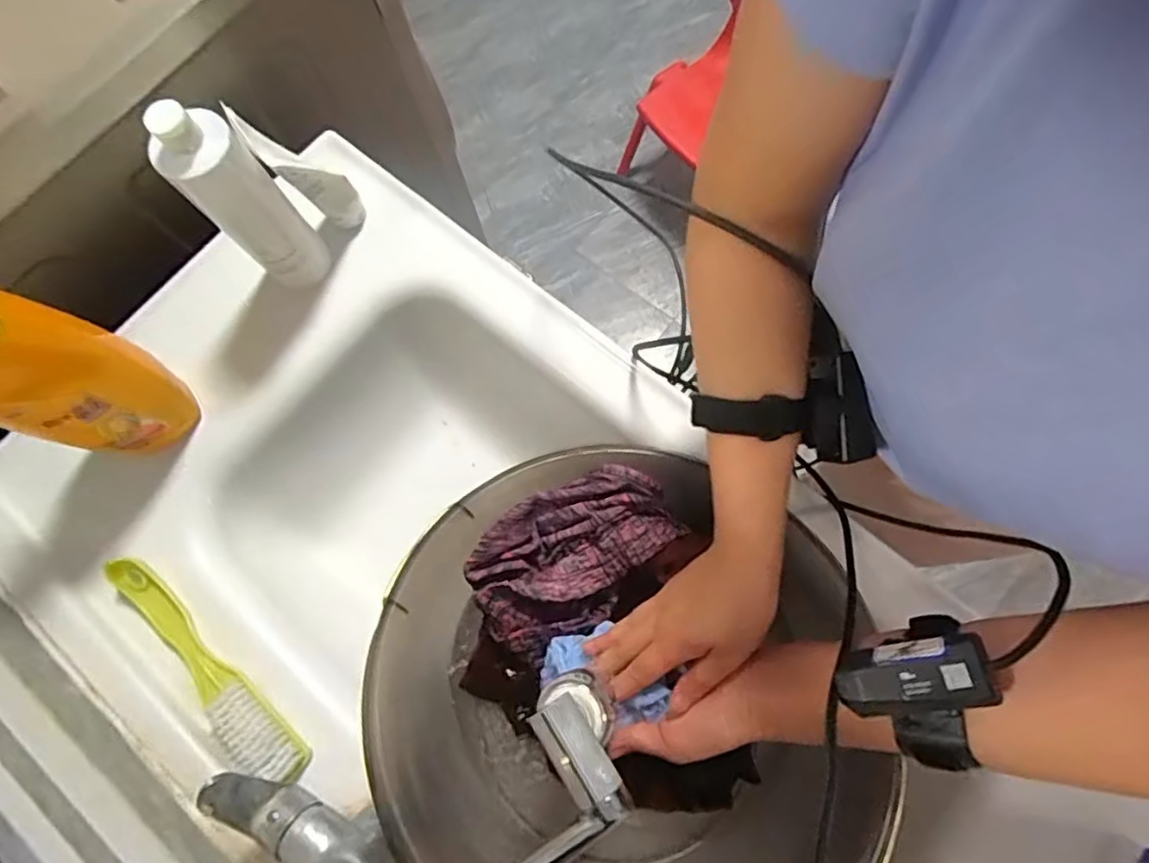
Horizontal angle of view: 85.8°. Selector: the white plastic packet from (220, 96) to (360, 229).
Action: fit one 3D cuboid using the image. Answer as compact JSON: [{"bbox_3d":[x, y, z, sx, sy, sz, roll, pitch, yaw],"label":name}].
[{"bbox_3d":[-0.244,-0.237,0.564,0.054,0.154,0.044,-37,78,-7],"label":"white plastic packet"}]

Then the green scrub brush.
[{"bbox_3d":[-0.314,0.202,0.515,0.236,0.041,0.044,41,81,11],"label":"green scrub brush"}]

